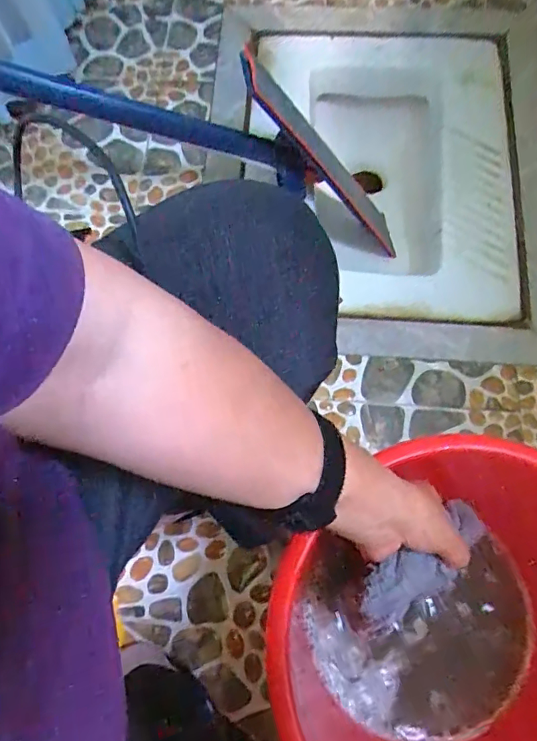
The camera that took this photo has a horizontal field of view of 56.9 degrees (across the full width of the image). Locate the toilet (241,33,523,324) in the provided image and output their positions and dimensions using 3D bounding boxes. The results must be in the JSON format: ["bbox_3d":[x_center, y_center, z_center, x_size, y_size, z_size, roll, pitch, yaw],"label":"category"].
[{"bbox_3d":[0.203,-0.347,0.942,0.440,0.198,0.623,1,70,3],"label":"toilet"}]

